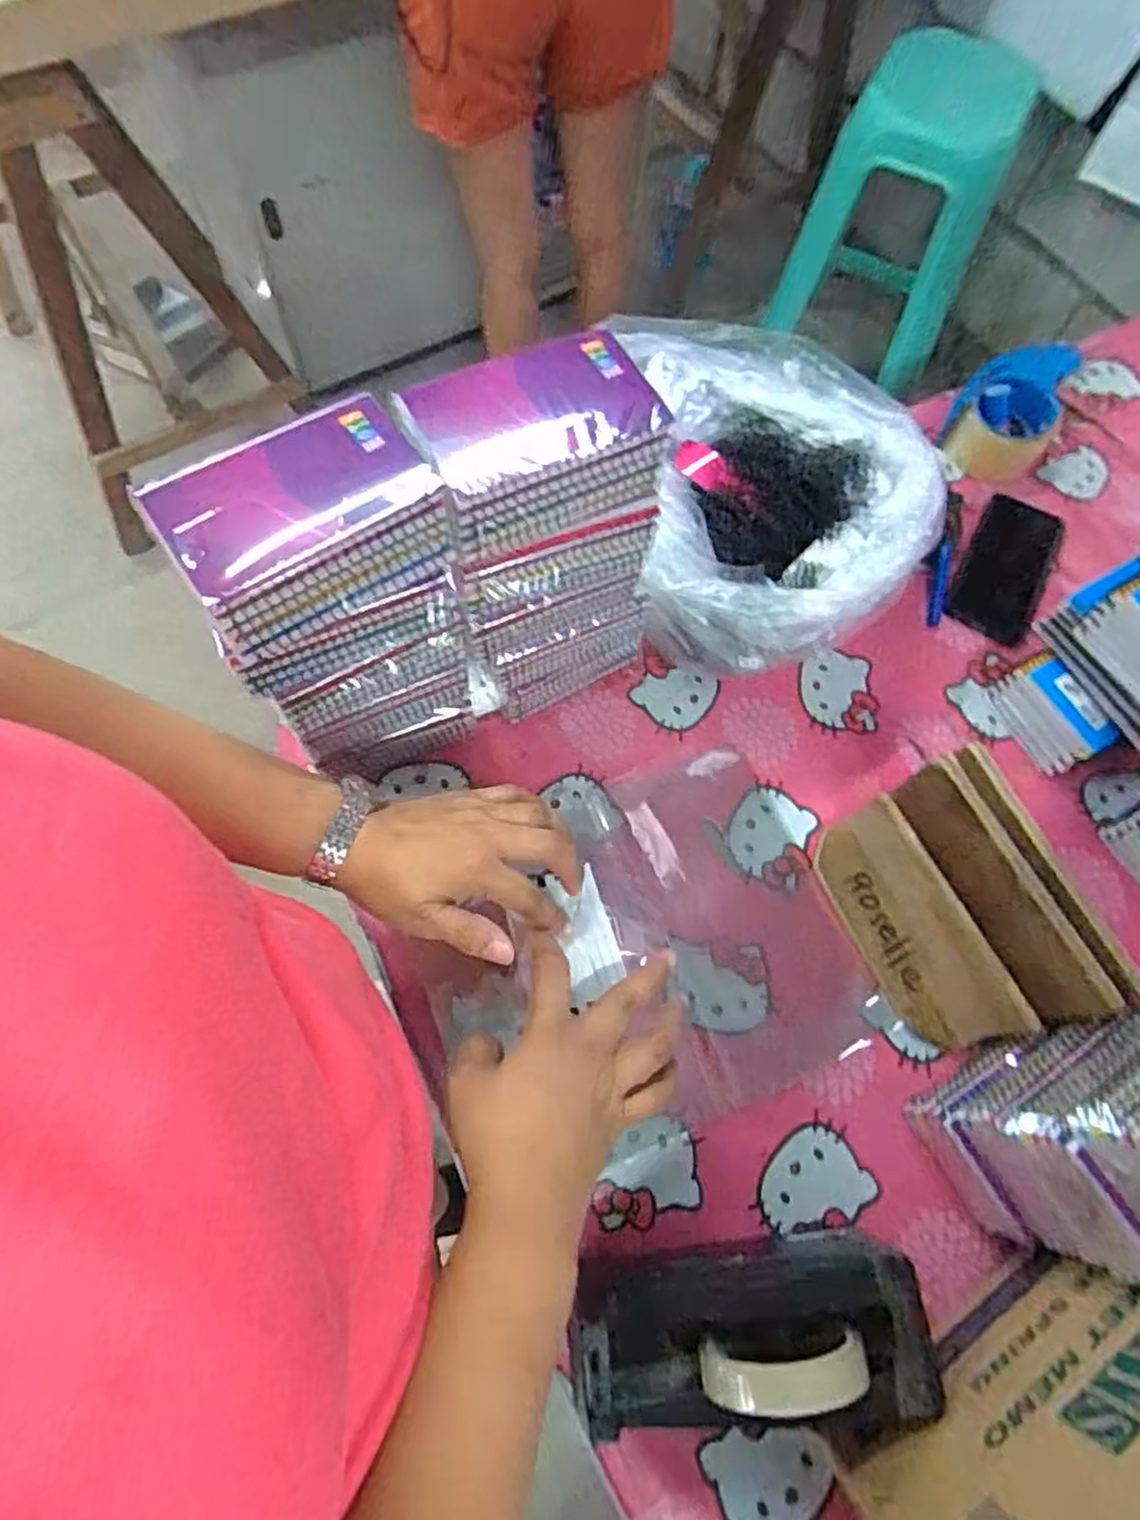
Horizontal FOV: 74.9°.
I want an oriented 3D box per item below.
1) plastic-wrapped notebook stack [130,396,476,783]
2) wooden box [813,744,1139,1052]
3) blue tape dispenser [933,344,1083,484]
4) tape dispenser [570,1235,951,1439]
[{"bbox_3d":[-0.148,-0.089,0.499,0.135,0.274,0.087,-28,72,-13],"label":"plastic-wrapped notebook stack"},{"bbox_3d":[0.280,0.106,0.541,0.106,0.126,0.188,-20,71,-10],"label":"wooden box"},{"bbox_3d":[0.456,-0.370,0.772,0.100,0.074,0.144,24,69,7],"label":"blue tape dispenser"},{"bbox_3d":[0.101,0.338,0.441,0.196,0.127,0.075,-2,68,-3],"label":"tape dispenser"}]

